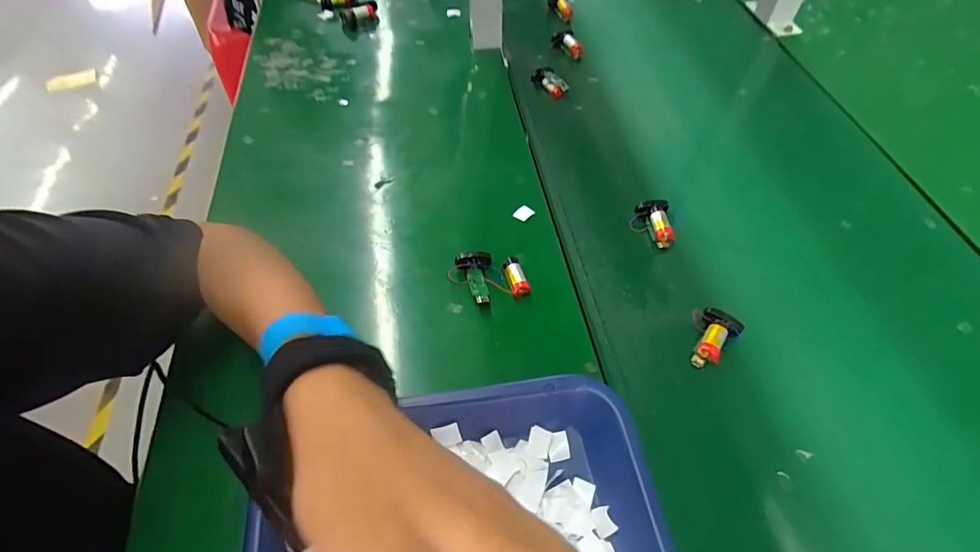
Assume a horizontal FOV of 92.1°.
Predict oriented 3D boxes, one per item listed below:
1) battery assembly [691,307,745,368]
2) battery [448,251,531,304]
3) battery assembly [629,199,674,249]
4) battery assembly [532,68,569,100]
[{"bbox_3d":[0.184,0.052,0.399,0.038,0.022,0.050,34,63,24],"label":"battery assembly"},{"bbox_3d":[-0.002,0.001,0.423,0.064,0.019,0.048,-15,55,-7],"label":"battery"},{"bbox_3d":[0.162,-0.053,0.472,0.038,0.017,0.049,-3,55,1],"label":"battery assembly"},{"bbox_3d":[0.080,-0.249,0.608,0.022,0.021,0.050,-34,60,-19],"label":"battery assembly"}]

